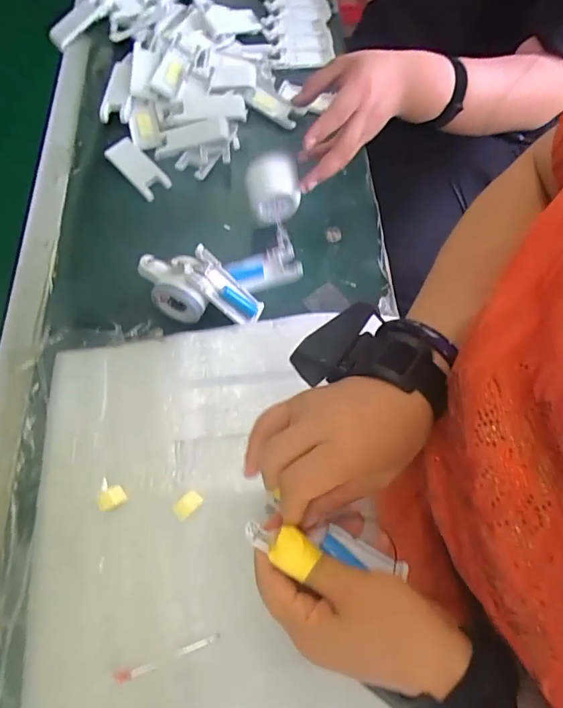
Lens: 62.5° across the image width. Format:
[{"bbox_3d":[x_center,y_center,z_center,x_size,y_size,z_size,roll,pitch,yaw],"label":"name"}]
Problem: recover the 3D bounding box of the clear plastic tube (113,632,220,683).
[{"bbox_3d":[-0.095,0.254,0.388,0.086,0.009,0.008,-16,67,-10],"label":"clear plastic tube"}]

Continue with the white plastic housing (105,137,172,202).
[{"bbox_3d":[-0.189,-0.247,0.617,0.099,0.017,0.042,42,70,16],"label":"white plastic housing"}]

